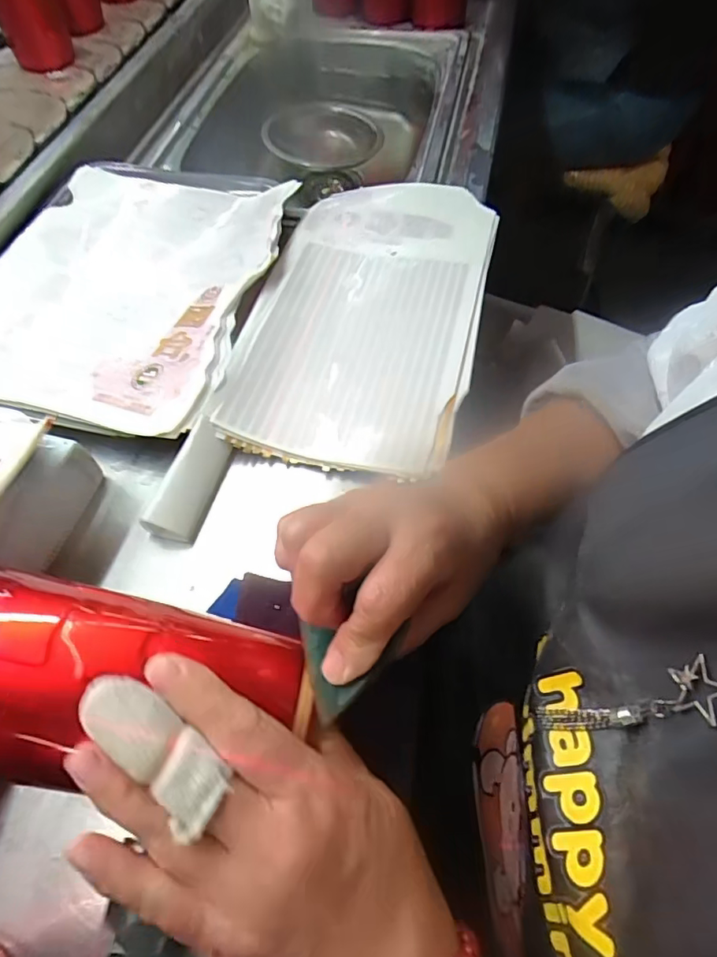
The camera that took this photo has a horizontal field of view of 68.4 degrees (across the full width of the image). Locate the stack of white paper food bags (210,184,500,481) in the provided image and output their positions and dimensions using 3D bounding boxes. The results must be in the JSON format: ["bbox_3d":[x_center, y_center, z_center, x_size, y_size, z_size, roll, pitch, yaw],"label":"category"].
[{"bbox_3d":[0.014,-0.177,0.486,0.192,0.013,0.366,12,60,6],"label":"stack of white paper food bags"}]

